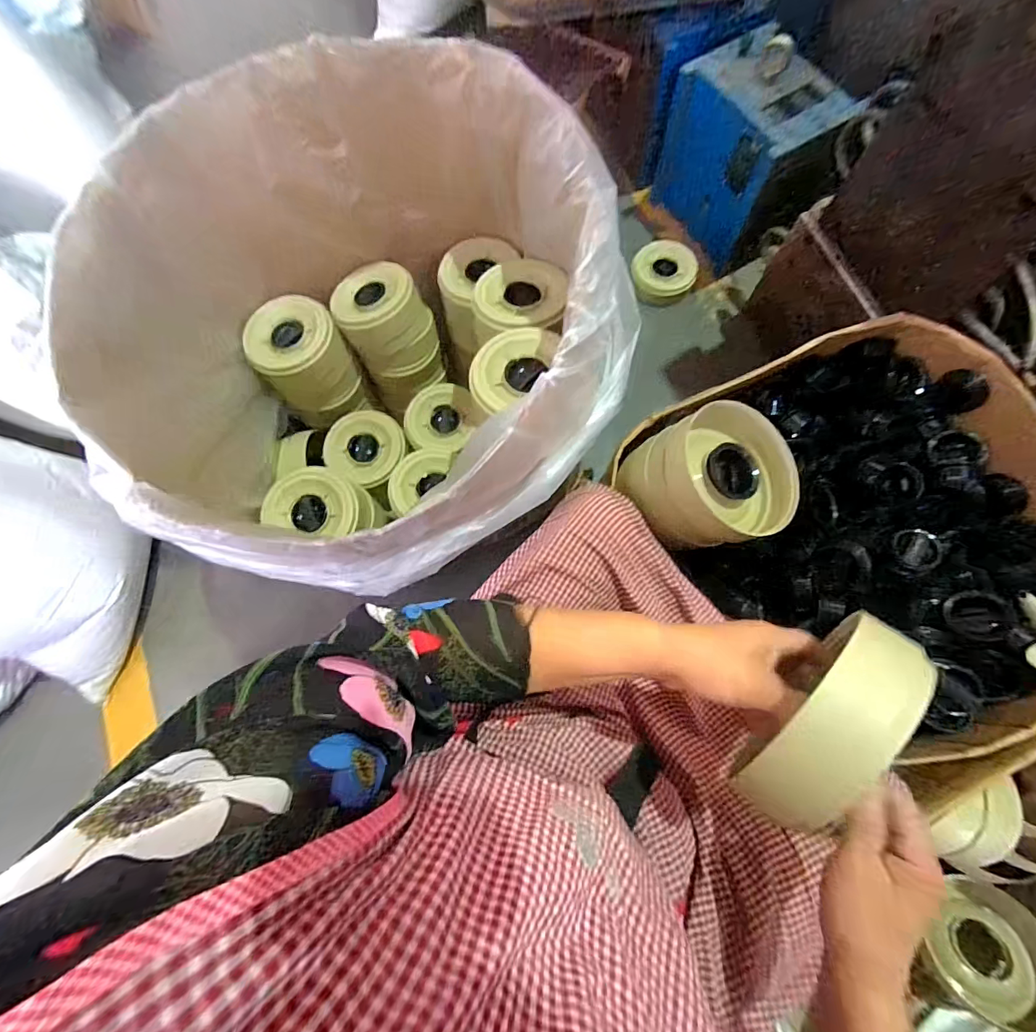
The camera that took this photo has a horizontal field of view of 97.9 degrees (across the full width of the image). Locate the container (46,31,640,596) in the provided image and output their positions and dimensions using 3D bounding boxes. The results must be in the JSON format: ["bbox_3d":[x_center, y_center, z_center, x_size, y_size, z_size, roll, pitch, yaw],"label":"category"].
[{"bbox_3d":[-0.182,-0.246,0.693,0.677,0.442,0.711,-1,73,2],"label":"container"}]

